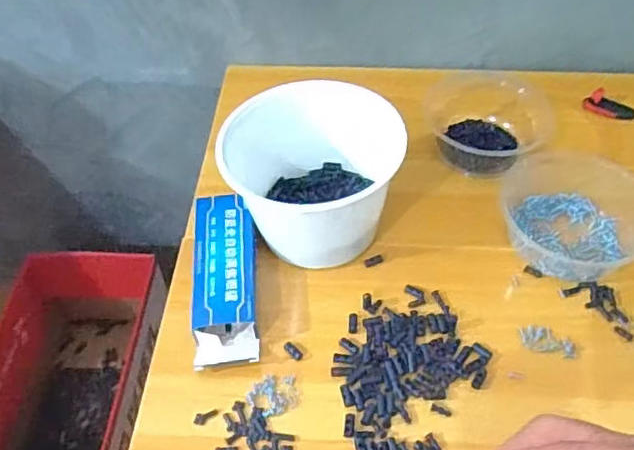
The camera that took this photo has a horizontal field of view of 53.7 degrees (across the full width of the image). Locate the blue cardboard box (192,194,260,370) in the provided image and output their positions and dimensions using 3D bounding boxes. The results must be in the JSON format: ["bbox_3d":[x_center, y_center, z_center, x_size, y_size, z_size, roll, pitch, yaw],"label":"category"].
[{"bbox_3d":[-0.086,0.045,0.585,0.055,0.035,0.172,-5,50,-3],"label":"blue cardboard box"}]

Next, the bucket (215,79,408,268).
[{"bbox_3d":[0.000,-0.051,0.602,0.138,0.120,0.136,0,50,0],"label":"bucket"}]

